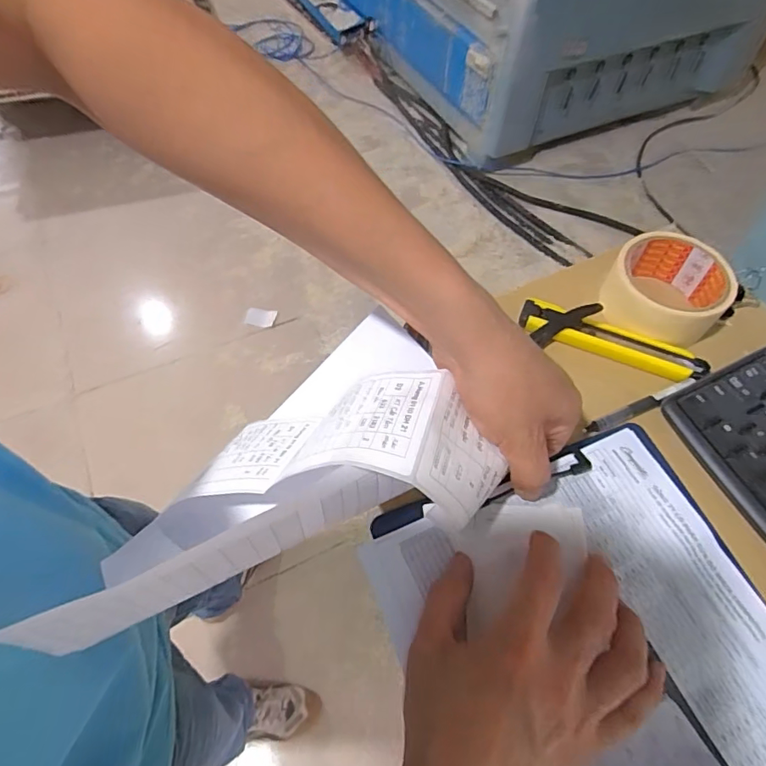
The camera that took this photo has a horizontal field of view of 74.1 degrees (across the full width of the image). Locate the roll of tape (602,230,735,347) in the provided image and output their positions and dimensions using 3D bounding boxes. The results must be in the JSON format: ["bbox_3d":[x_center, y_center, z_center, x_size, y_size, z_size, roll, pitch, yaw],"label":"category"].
[{"bbox_3d":[0.239,-0.079,0.428,0.089,0.040,0.096,1,57,-1],"label":"roll of tape"}]

